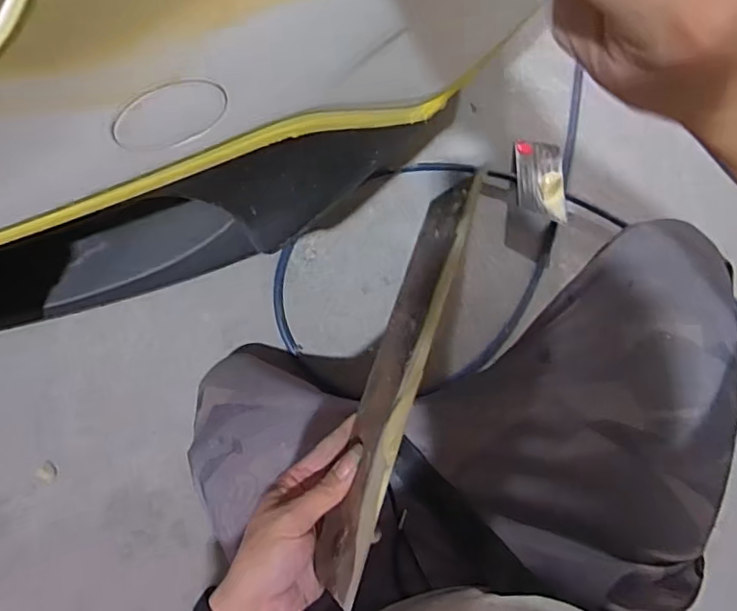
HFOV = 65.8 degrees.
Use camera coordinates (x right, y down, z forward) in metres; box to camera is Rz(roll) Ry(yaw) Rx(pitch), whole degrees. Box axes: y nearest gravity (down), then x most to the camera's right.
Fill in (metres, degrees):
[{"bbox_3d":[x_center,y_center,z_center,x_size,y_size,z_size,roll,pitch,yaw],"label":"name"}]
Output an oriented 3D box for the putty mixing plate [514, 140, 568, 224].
[{"bbox_3d":[0.269,-0.196,0.890,0.074,0.014,0.135,0,73,-2],"label":"putty mixing plate"}]

